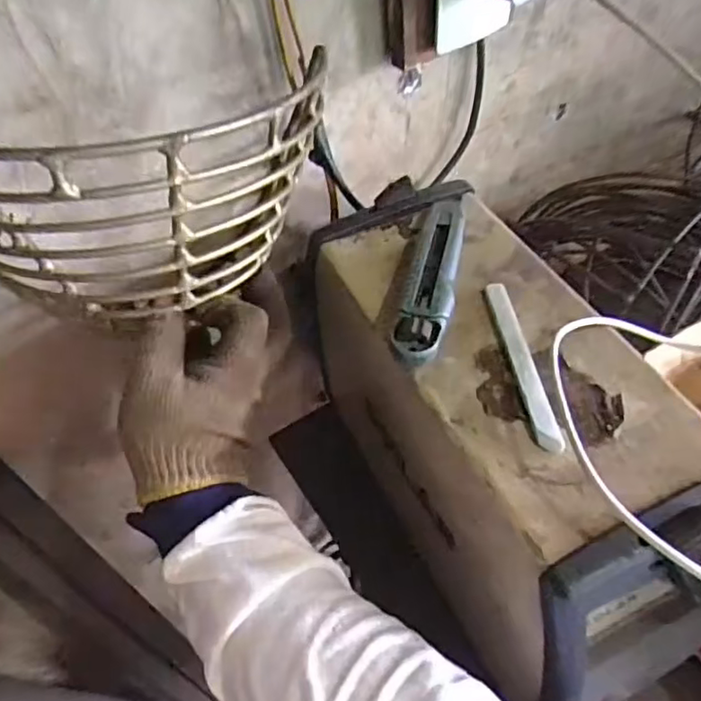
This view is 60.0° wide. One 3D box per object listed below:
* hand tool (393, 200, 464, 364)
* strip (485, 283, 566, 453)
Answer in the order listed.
[{"bbox_3d":[0.054,-0.050,0.392,0.029,0.025,0.151,9,52,11],"label":"hand tool"},{"bbox_3d":[0.100,0.005,0.356,0.013,0.006,0.121,-14,50,8],"label":"strip"}]

